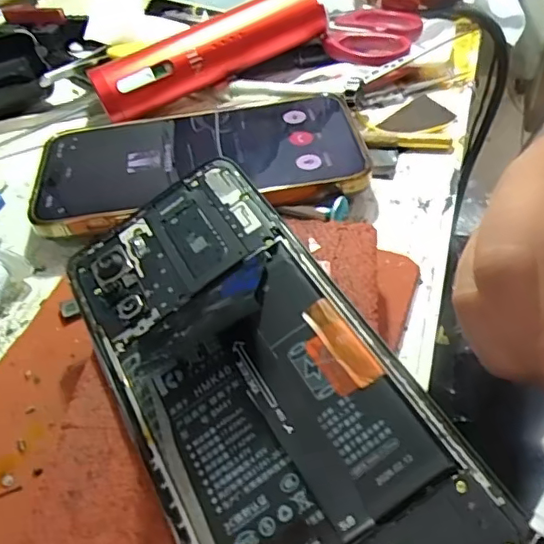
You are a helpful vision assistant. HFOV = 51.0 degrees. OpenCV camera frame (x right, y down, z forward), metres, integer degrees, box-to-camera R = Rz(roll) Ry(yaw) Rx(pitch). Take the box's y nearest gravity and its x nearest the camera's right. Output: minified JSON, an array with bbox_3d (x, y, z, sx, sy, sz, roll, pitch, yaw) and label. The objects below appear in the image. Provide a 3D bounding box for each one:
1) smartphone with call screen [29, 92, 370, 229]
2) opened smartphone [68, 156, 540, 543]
[{"bbox_3d":[-0.036,-0.063,0.287,0.160,0.015,0.081,-10,49,-2],"label":"smartphone with call screen"},{"bbox_3d":[-0.009,0.028,0.166,0.073,0.004,0.156,-35,54,-2],"label":"opened smartphone"}]

